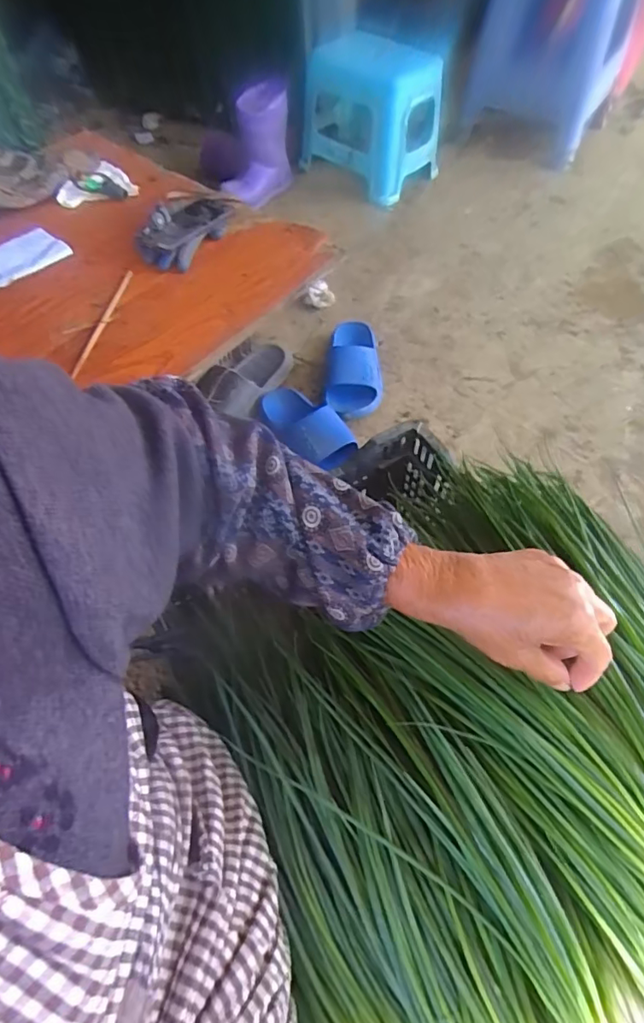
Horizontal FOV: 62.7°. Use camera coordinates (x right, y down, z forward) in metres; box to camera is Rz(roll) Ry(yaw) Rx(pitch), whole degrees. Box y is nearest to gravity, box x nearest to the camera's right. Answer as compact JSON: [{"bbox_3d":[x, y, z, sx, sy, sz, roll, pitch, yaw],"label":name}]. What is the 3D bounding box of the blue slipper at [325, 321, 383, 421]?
[{"bbox_3d":[0.065,-0.277,1.017,0.104,0.077,0.263,2,56,5],"label":"blue slipper"}]

